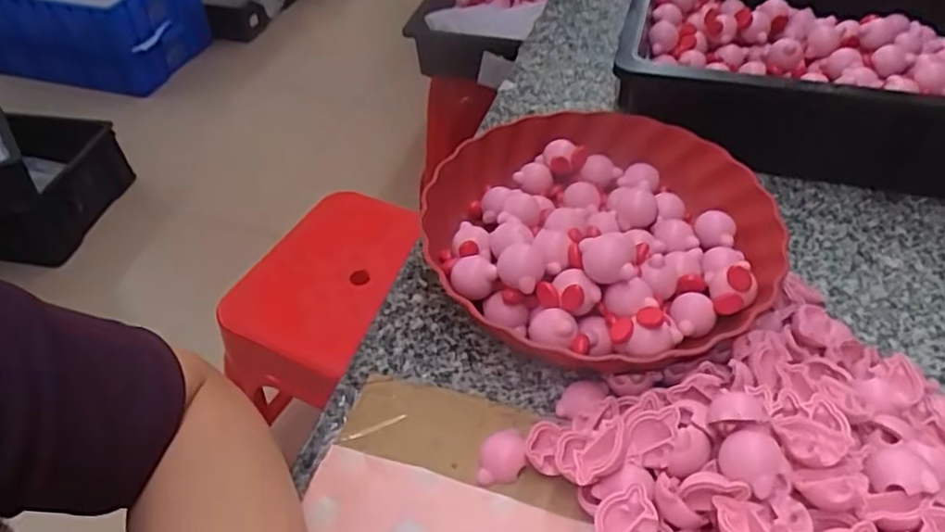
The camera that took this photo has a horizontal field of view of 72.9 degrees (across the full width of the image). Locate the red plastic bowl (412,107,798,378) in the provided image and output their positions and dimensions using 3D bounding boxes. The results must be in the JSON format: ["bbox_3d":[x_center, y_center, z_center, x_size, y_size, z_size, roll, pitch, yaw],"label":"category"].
[{"bbox_3d":[0.092,-0.026,0.457,0.239,0.068,0.232,-3,45,3],"label":"red plastic bowl"}]

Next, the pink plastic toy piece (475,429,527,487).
[{"bbox_3d":[0.017,0.105,0.358,0.027,0.014,0.028,-3,45,3],"label":"pink plastic toy piece"}]

